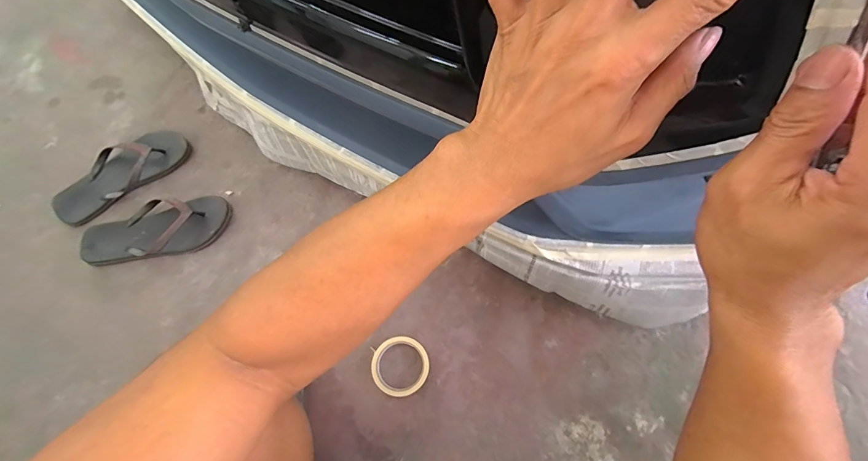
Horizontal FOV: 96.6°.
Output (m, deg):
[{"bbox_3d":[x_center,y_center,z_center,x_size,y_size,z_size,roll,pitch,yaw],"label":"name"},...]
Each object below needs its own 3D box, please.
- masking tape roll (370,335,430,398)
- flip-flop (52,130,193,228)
[{"bbox_3d":[-0.058,0.236,0.673,0.097,0.017,0.099,0,72,0],"label":"masking tape roll"},{"bbox_3d":[-0.630,-0.119,0.776,0.273,0.039,0.105,-37,76,-11],"label":"flip-flop"}]

